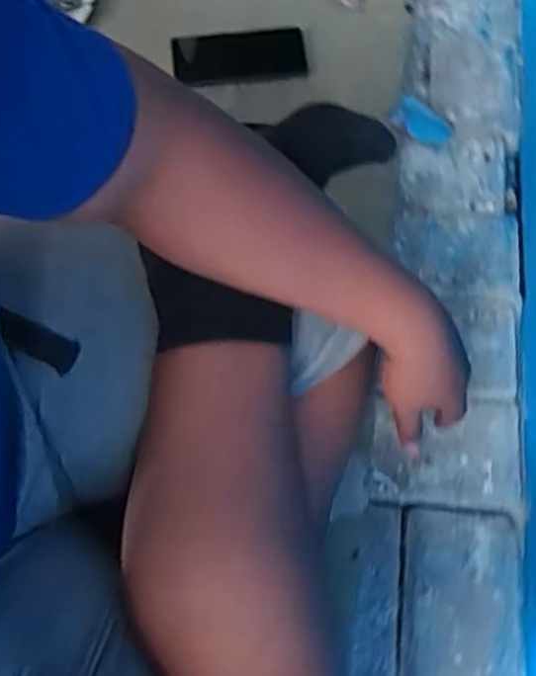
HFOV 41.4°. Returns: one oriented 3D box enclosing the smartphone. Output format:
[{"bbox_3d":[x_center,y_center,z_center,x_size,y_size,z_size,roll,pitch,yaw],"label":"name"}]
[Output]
[{"bbox_3d":[-0.034,-0.349,0.881,0.161,0.008,0.078,-8,69,-4],"label":"smartphone"}]

